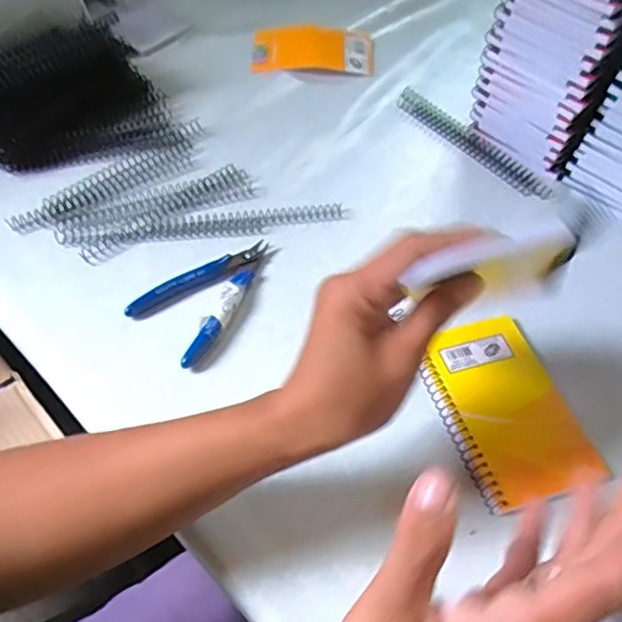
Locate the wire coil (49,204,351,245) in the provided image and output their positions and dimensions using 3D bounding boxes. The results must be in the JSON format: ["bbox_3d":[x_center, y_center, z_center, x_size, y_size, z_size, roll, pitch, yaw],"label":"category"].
[{"bbox_3d":[-0.087,-0.073,0.503,0.239,0.009,0.021,-6,55,-5],"label":"wire coil"}]

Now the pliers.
[{"bbox_3d":[-0.072,-0.015,0.454,0.069,0.013,0.116,37,62,22],"label":"pliers"}]

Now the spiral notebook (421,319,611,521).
[{"bbox_3d":[0.129,0.066,0.405,0.085,0.018,0.128,-12,56,-9],"label":"spiral notebook"}]

